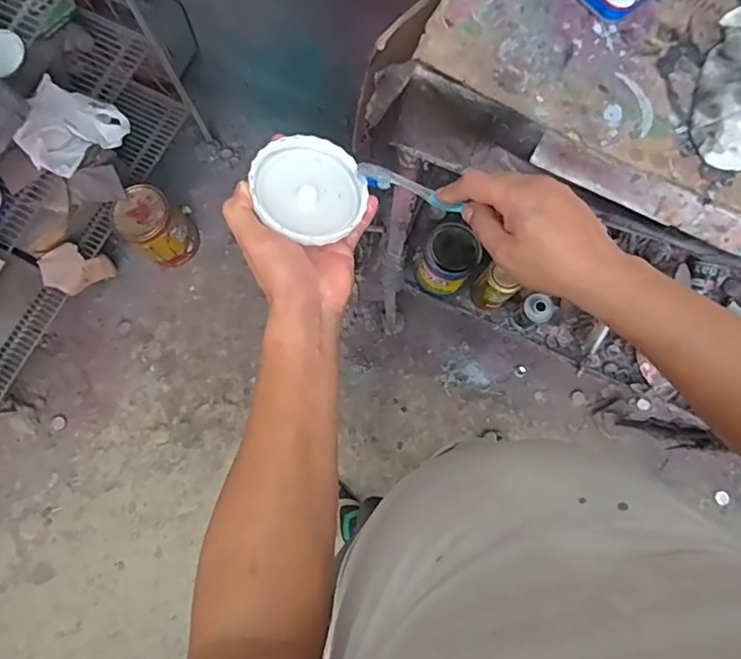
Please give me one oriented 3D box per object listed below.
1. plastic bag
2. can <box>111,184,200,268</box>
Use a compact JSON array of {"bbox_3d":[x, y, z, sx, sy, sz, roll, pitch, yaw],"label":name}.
[{"bbox_3d":[-0.657,-0.447,1.147,0.201,0.091,0.191,-39,81,-9],"label":"plastic bag"},{"bbox_3d":[-0.582,-0.280,1.456,0.151,0.212,0.165,0,78,-1],"label":"can"}]

